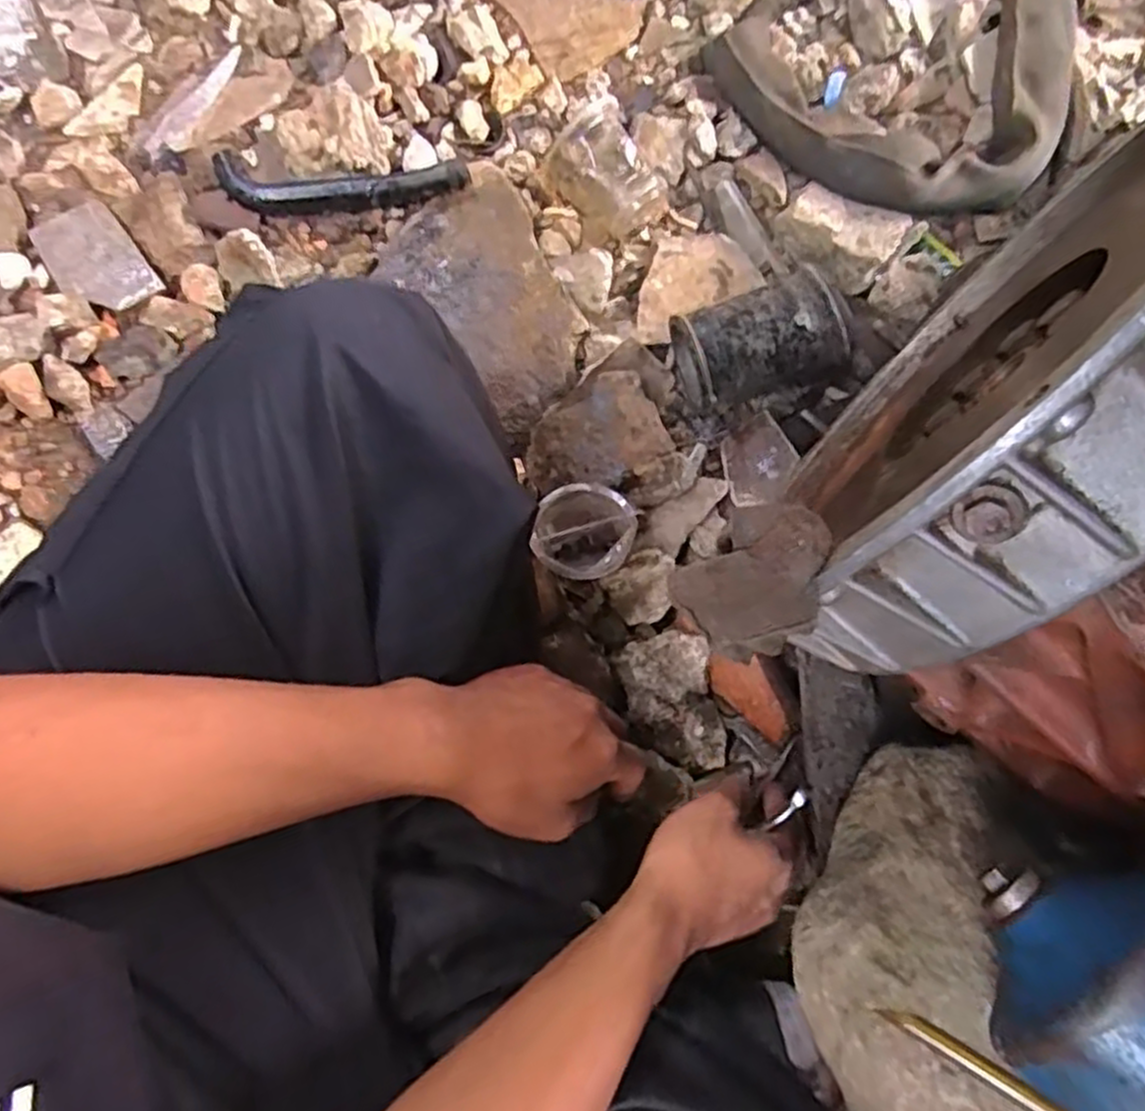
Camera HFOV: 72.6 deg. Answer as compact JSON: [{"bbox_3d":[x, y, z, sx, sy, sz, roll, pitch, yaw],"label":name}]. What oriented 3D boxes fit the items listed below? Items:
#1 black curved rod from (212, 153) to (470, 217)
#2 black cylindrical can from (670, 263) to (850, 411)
[{"bbox_3d":[-0.193,-0.313,0.657,0.206,0.018,0.041,1,79,-3],"label":"black curved rod"},{"bbox_3d":[0.147,-0.167,0.613,0.126,0.081,0.076,-18,81,-7],"label":"black cylindrical can"}]

